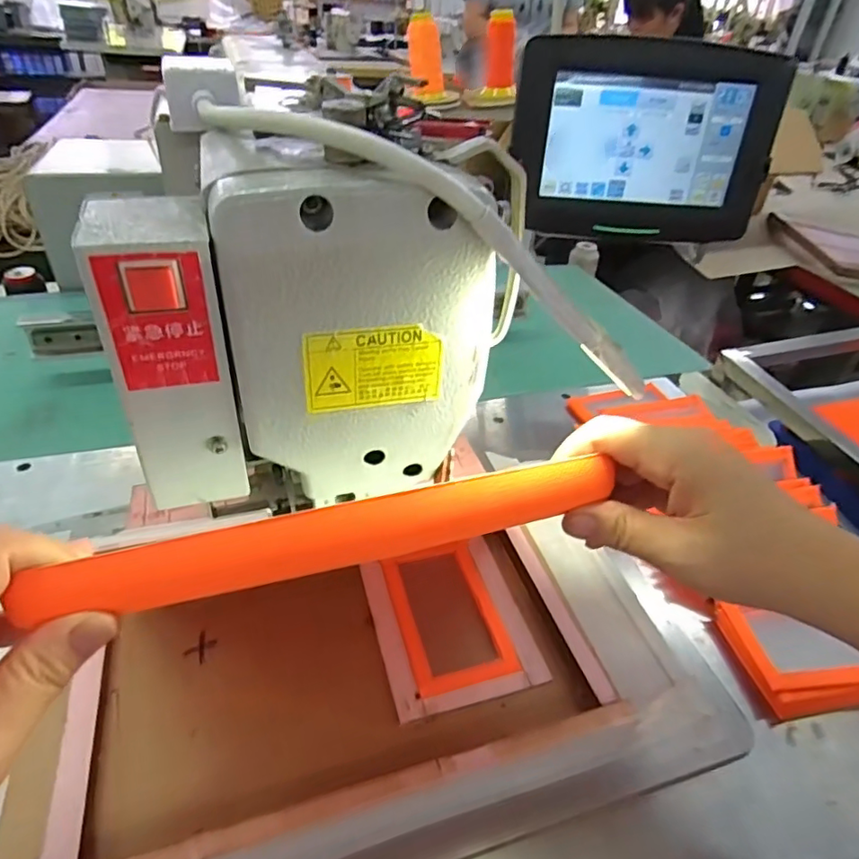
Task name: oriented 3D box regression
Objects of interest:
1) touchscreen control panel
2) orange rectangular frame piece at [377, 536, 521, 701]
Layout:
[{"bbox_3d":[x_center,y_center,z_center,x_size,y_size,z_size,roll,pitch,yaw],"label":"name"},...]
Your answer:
[{"bbox_3d":[0.174,-0.225,0.445,0.190,0.130,0.038,4,39,-1],"label":"touchscreen control panel"},{"bbox_3d":[0.011,0.115,0.356,0.063,0.004,0.100,-8,41,-16],"label":"orange rectangular frame piece"}]

